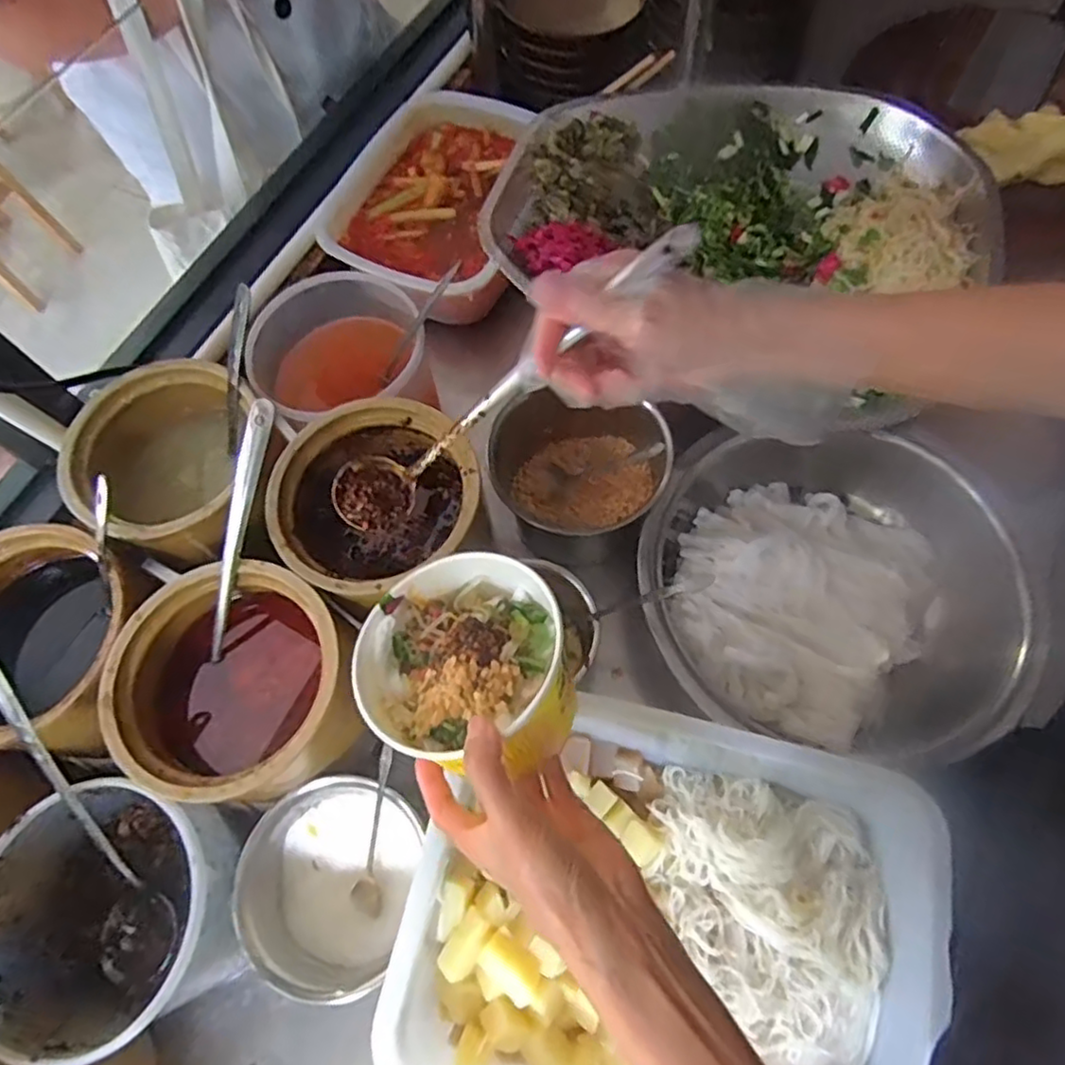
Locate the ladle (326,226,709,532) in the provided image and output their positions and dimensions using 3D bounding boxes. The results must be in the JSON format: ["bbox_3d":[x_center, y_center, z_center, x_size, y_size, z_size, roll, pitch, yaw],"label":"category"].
[{"bbox_3d":[-0.019,-0.087,0.386,0.260,0.036,0.048,-36,65,24],"label":"ladle"}]

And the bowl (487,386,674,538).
[{"bbox_3d":[0.043,-0.041,0.608,0.142,0.108,0.134,6,67,5],"label":"bowl"}]

